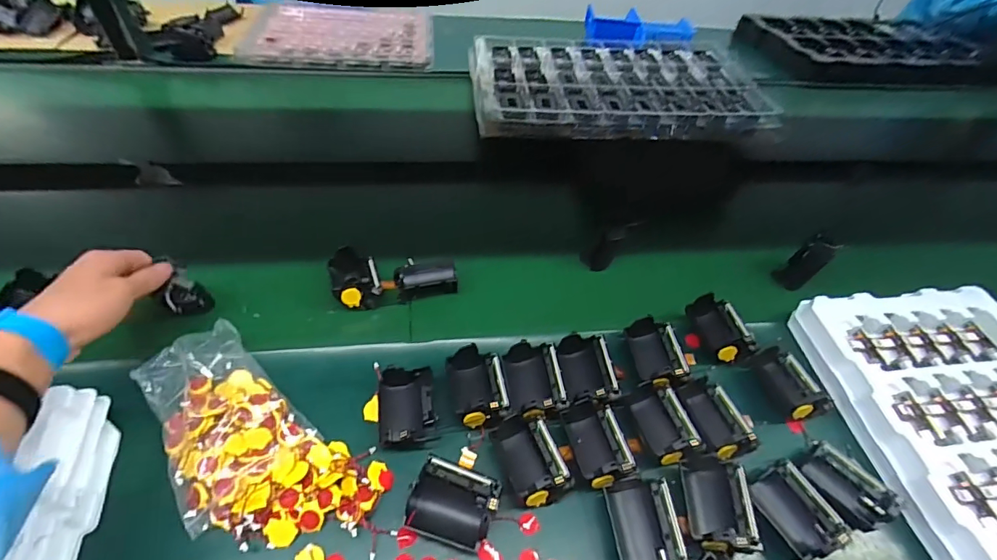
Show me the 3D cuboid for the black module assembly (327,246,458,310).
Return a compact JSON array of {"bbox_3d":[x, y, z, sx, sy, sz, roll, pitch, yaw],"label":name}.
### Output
[{"bbox_3d":[-0.125,-0.014,0.531,0.140,0.047,0.081,-10,52,-13],"label":"black module assembly"}]

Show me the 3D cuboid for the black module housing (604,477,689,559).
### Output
[{"bbox_3d":[0.120,0.207,0.379,0.055,0.045,0.074,-1,51,-7],"label":"black module housing"}]

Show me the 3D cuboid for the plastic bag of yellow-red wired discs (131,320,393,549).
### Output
[{"bbox_3d":[-0.219,0.139,0.386,0.239,0.029,0.122,31,54,20],"label":"plastic bag of yellow-red wired discs"}]

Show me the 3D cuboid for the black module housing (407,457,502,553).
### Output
[{"bbox_3d":[-0.038,0.182,0.371,0.070,0.031,0.055,17,51,9],"label":"black module housing"}]

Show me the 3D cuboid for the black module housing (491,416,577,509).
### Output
[{"bbox_3d":[0.028,0.154,0.399,0.054,0.044,0.079,-14,54,-17],"label":"black module housing"}]

